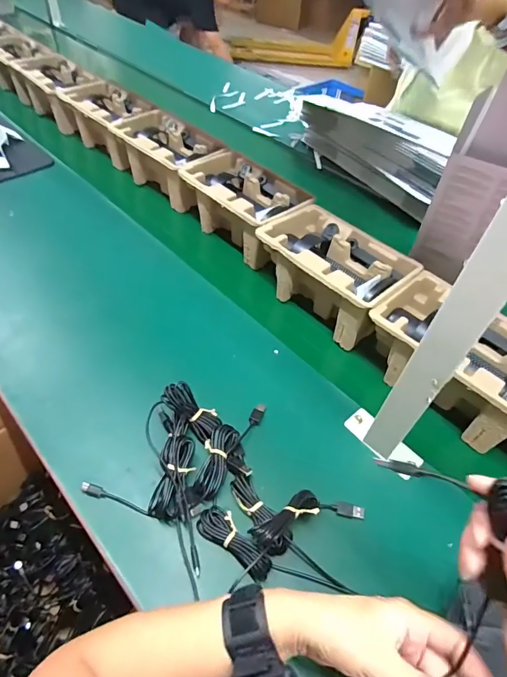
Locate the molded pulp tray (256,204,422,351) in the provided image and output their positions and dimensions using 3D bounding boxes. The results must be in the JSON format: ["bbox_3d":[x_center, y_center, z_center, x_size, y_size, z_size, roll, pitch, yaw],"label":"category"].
[{"bbox_3d":[0.129,-0.103,0.669,0.147,0.111,0.228,-33,58,-29],"label":"molded pulp tray"}]

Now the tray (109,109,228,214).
[{"bbox_3d":[-0.176,-0.371,0.879,0.242,0.131,0.153,35,55,25],"label":"tray"}]

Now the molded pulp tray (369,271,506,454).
[{"bbox_3d":[0.285,0.033,0.566,0.152,0.106,0.217,-34,59,-30],"label":"molded pulp tray"}]

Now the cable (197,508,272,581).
[{"bbox_3d":[-0.019,0.215,0.431,0.089,0.014,0.032,30,53,21],"label":"cable"}]

